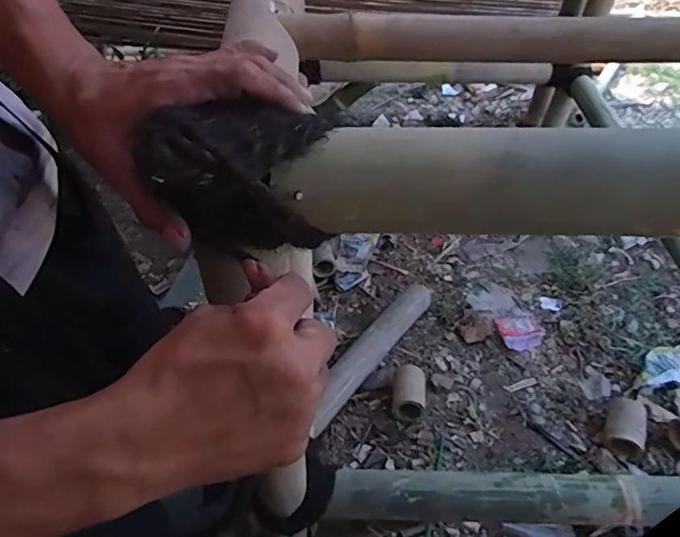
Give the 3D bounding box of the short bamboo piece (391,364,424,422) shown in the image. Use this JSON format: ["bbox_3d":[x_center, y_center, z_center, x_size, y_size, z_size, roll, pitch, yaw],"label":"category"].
[{"bbox_3d":[0.146,0.267,1.133,0.068,0.072,0.116,6,49,5],"label":"short bamboo piece"}]

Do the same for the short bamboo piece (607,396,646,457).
[{"bbox_3d":[0.584,0.320,1.076,0.070,0.060,0.137,22,52,19],"label":"short bamboo piece"}]

